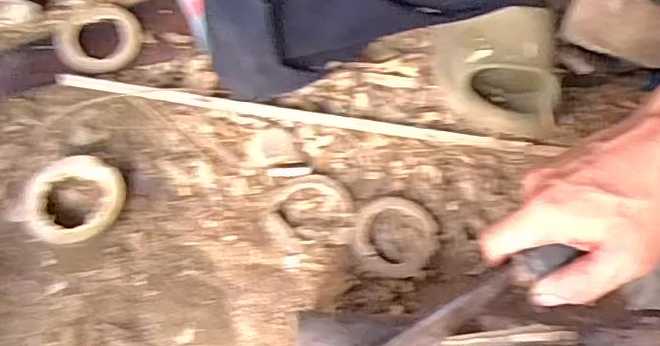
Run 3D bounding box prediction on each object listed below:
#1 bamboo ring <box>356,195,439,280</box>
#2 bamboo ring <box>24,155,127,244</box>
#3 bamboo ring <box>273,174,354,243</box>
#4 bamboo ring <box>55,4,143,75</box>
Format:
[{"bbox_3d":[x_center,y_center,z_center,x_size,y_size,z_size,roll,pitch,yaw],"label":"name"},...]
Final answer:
[{"bbox_3d":[0.054,0.051,0.461,0.064,0.010,0.068,1,63,-2],"label":"bamboo ring"},{"bbox_3d":[-0.202,0.023,0.453,0.076,0.023,0.067,-34,70,-18],"label":"bamboo ring"},{"bbox_3d":[-0.013,0.026,0.472,0.063,0.008,0.056,-21,66,-12],"label":"bamboo ring"},{"bbox_3d":[-0.215,-0.126,0.528,0.076,0.013,0.074,1,63,-2],"label":"bamboo ring"}]

